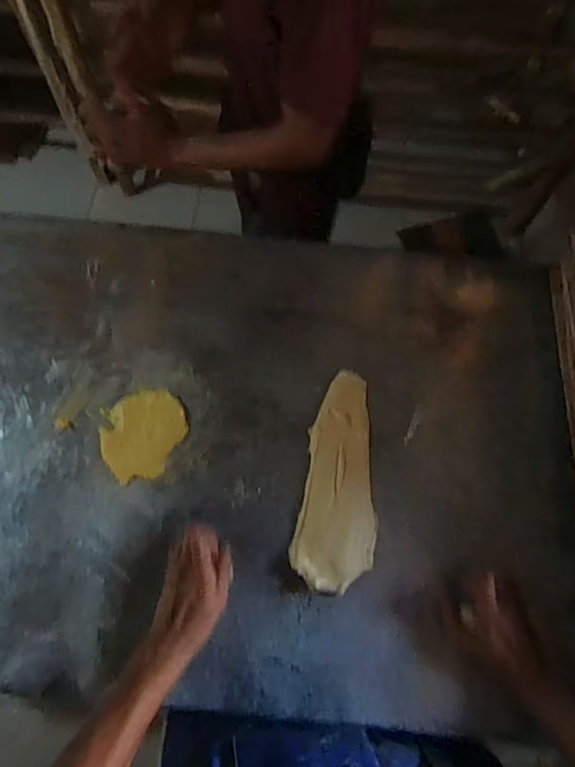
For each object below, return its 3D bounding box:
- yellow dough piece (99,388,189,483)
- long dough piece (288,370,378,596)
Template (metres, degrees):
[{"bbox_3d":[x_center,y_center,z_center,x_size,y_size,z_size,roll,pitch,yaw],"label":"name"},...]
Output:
[{"bbox_3d":[-0.189,0.065,0.634,0.096,0.008,0.120,27,72,8],"label":"yellow dough piece"},{"bbox_3d":[0.070,0.117,0.611,0.094,0.013,0.264,10,70,2],"label":"long dough piece"}]

